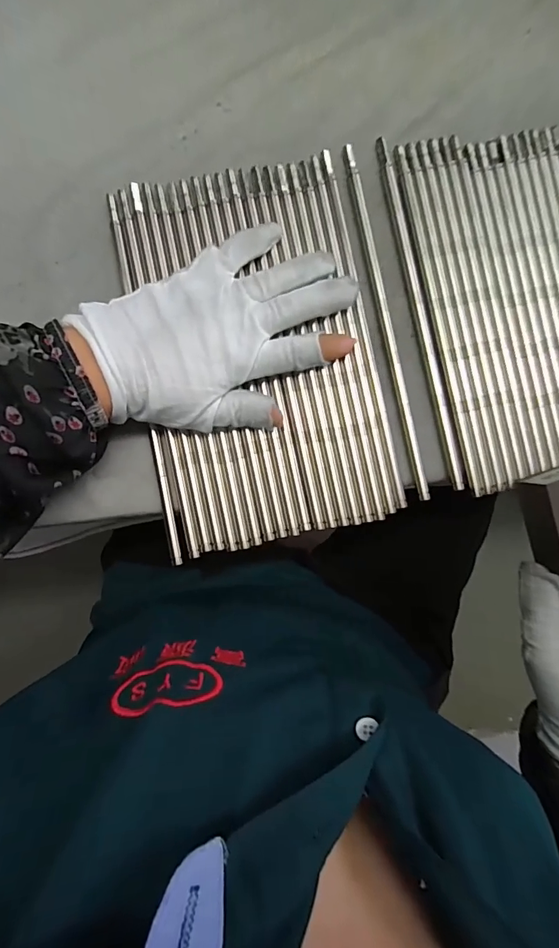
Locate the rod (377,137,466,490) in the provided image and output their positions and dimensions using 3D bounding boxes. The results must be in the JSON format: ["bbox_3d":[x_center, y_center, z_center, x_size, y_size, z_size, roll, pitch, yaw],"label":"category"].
[{"bbox_3d":[0.093,-0.107,0.282,0.008,0.004,0.236,-12,88,-3],"label":"rod"}]

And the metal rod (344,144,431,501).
[{"bbox_3d":[0.071,-0.101,0.279,0.009,0.004,0.236,-12,88,-3],"label":"metal rod"}]

